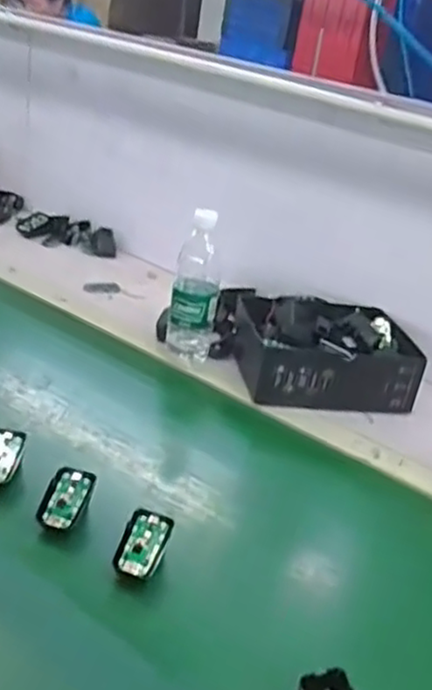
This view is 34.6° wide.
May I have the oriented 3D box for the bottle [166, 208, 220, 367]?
[{"bbox_3d":[-0.031,-0.076,1.000,0.066,0.236,0.056,7,27,-4],"label":"bottle"}]

